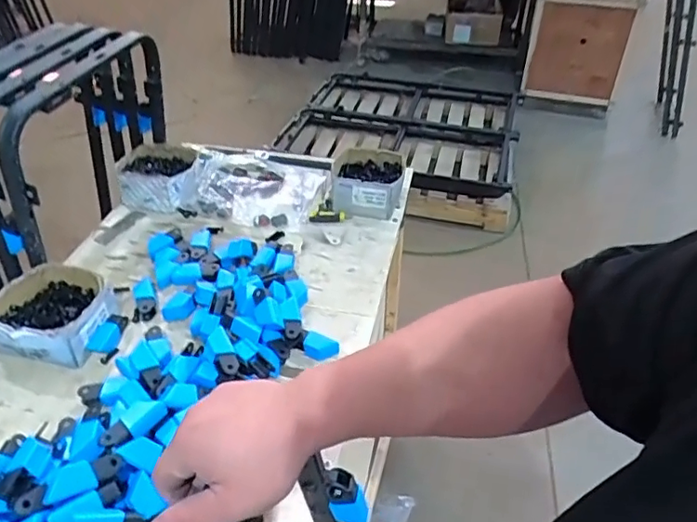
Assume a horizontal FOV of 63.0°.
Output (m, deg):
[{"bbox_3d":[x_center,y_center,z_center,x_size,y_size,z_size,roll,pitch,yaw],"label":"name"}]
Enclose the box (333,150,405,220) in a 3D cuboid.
[{"bbox_3d":[0.038,-0.177,1.263,0.163,0.081,0.186,6,40,6],"label":"box"}]

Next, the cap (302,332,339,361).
[{"bbox_3d":[-0.044,0.138,0.920,0.055,0.030,0.031,12,41,13],"label":"cap"}]

